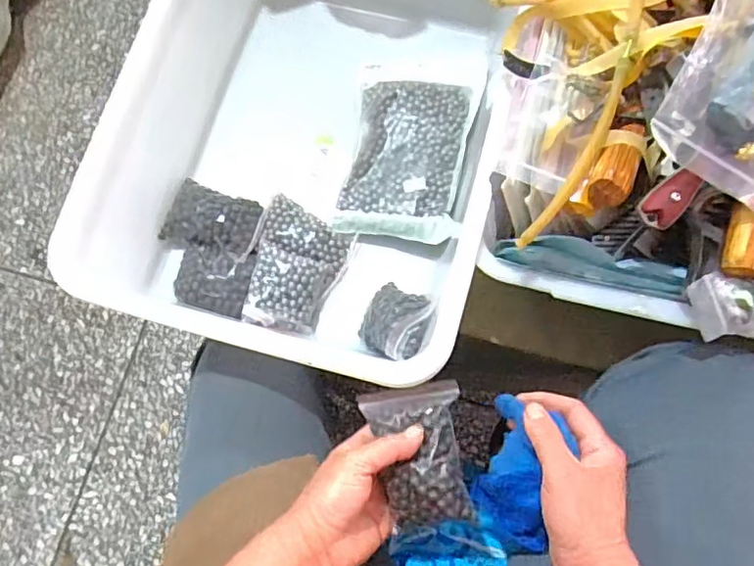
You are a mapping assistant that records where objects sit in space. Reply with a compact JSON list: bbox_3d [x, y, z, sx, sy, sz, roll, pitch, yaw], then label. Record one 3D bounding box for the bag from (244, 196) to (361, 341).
[{"bbox_3d":[-0.077,-0.019,0.584,0.091,0.043,0.140,8,76,4],"label":"bag"}]

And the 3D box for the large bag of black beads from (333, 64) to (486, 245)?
[{"bbox_3d":[0.035,-0.145,0.613,0.126,0.030,0.210,11,76,5],"label":"large bag of black beads"}]

